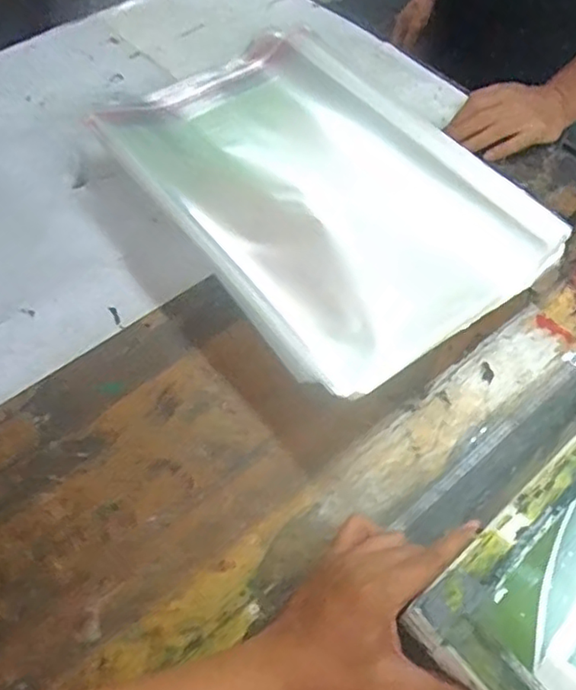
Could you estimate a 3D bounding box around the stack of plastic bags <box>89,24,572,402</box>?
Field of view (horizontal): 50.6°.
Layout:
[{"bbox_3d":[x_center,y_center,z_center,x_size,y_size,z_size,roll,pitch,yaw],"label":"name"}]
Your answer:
[{"bbox_3d":[0.033,-0.148,0.579,0.258,0.050,0.383,-35,68,-15],"label":"stack of plastic bags"}]

